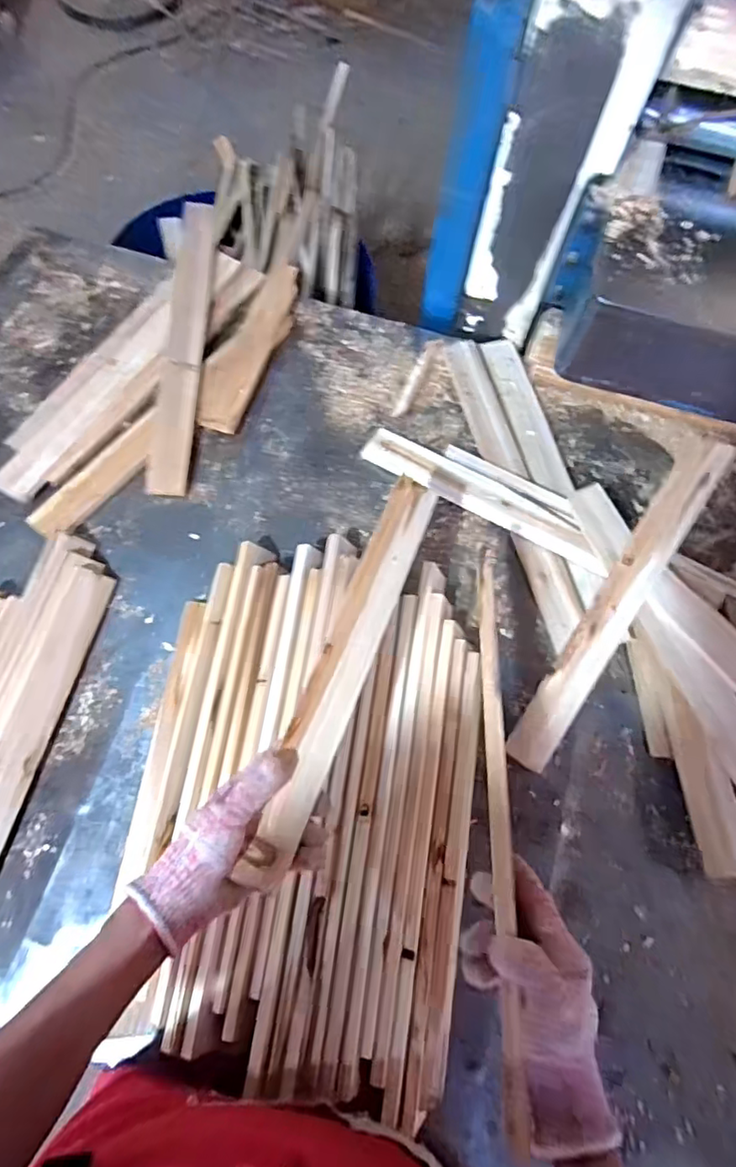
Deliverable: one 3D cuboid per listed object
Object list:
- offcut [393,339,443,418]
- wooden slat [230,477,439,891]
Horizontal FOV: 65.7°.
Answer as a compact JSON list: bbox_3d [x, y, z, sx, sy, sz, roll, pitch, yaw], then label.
[{"bbox_3d":[0.077,-0.315,0.863,0.021,0.016,0.155,23,71,6],"label":"offcut"},{"bbox_3d":[-0.017,0.066,0.559,0.049,0.016,0.422,20,64,5],"label":"wooden slat"}]

